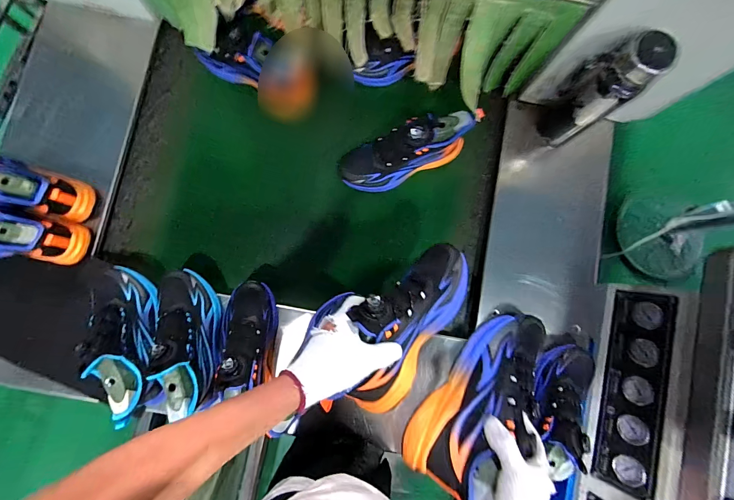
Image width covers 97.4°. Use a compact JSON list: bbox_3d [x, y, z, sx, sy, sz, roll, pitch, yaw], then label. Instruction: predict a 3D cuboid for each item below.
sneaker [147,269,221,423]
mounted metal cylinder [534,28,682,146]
[{"bbox_3d":[-0.315,0.148,0.553,0.089,0.105,0.246,-12,63,-5],"label":"sneaker"},{"bbox_3d":[0.413,-0.282,0.593,0.073,0.241,0.097,-26,87,-5],"label":"mounted metal cylinder"}]

